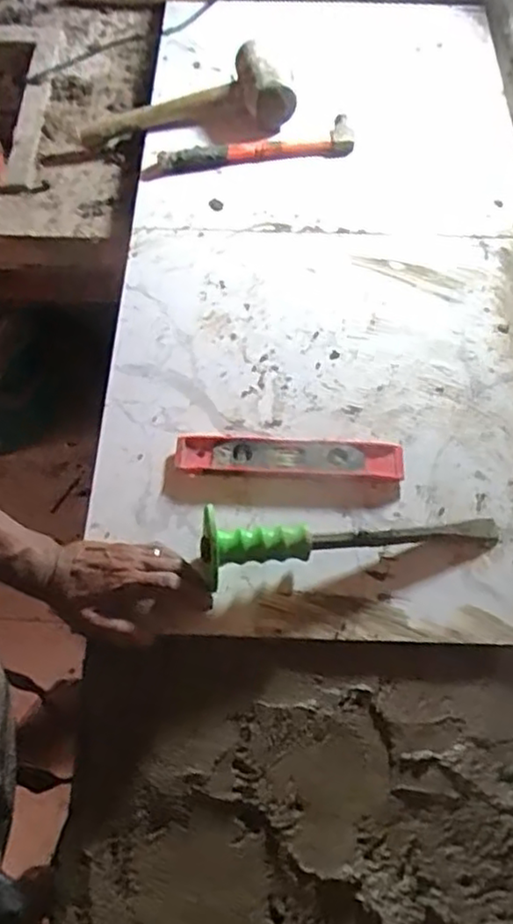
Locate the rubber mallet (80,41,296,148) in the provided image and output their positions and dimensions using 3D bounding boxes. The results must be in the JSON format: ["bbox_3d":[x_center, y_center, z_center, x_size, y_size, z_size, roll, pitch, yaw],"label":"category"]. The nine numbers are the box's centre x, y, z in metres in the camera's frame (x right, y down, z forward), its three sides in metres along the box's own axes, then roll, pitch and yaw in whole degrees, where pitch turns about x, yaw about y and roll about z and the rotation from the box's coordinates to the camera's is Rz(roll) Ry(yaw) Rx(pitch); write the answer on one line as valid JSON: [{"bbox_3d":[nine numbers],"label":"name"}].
[{"bbox_3d":[-0.095,-0.478,0.925,0.292,0.077,0.079,-4,62,13],"label":"rubber mallet"}]

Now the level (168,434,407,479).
[{"bbox_3d":[0.032,-0.004,0.696,0.223,0.019,0.041,2,63,1],"label":"level"}]

